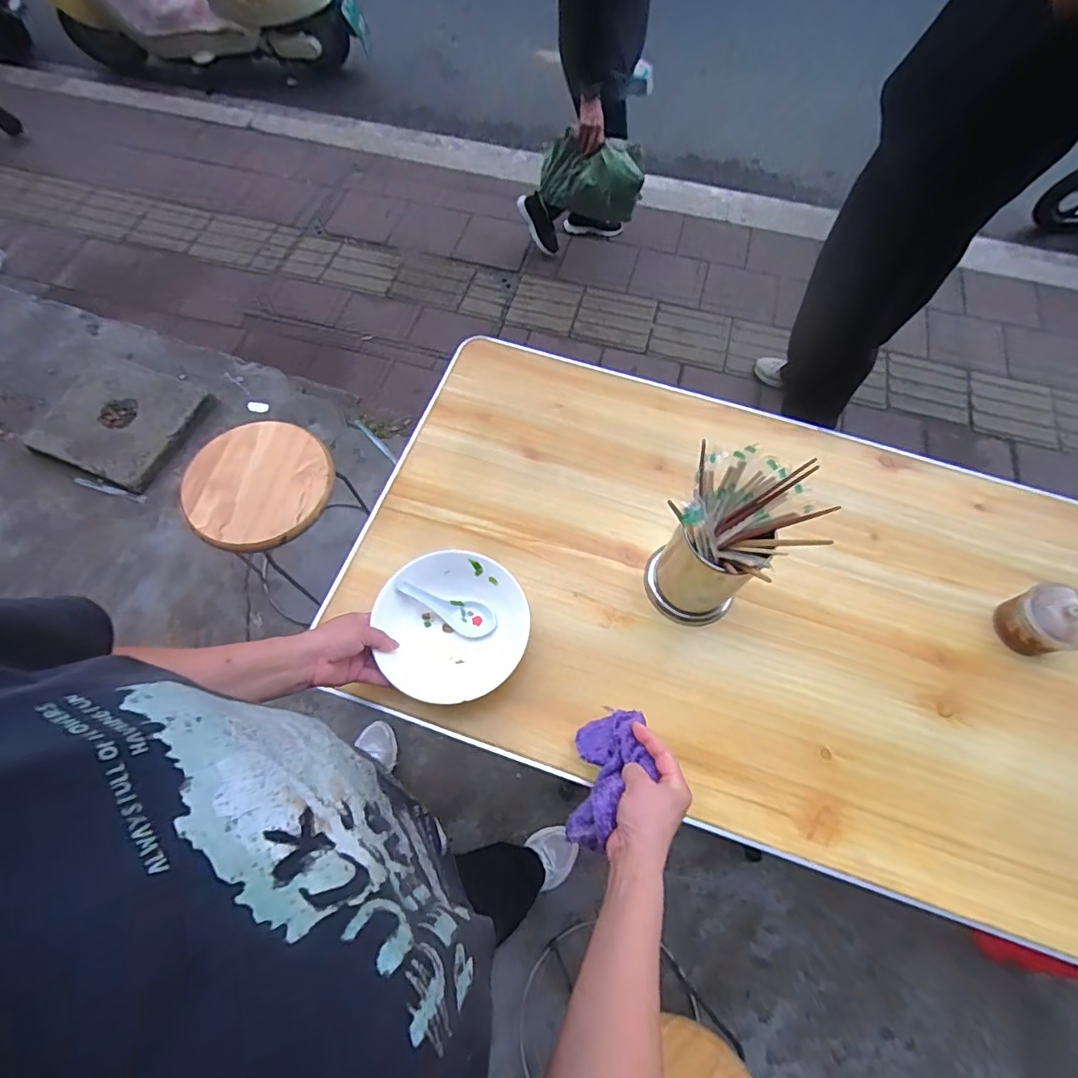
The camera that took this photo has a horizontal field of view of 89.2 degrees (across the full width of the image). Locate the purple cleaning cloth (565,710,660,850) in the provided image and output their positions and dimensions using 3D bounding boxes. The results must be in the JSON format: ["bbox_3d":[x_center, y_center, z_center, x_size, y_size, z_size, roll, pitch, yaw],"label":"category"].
[{"bbox_3d":[0.071,0.235,0.545,0.069,0.071,0.127,9,68,3],"label":"purple cleaning cloth"}]

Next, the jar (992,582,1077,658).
[{"bbox_3d":[0.629,0.099,0.675,0.091,0.080,0.081,-10,69,-4],"label":"jar"}]

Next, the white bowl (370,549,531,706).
[{"bbox_3d":[-0.097,0.101,0.641,0.164,0.052,0.172,0,68,0],"label":"white bowl"}]

